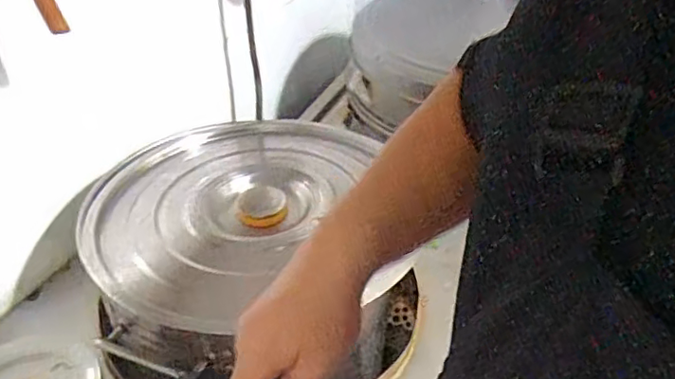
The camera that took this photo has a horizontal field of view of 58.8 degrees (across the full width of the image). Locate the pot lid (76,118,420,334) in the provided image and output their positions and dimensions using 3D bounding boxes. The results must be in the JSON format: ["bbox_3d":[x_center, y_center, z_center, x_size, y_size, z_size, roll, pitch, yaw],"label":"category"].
[{"bbox_3d":[-0.120,0.023,0.759,0.359,0.039,0.399,-1,37,-2],"label":"pot lid"}]

